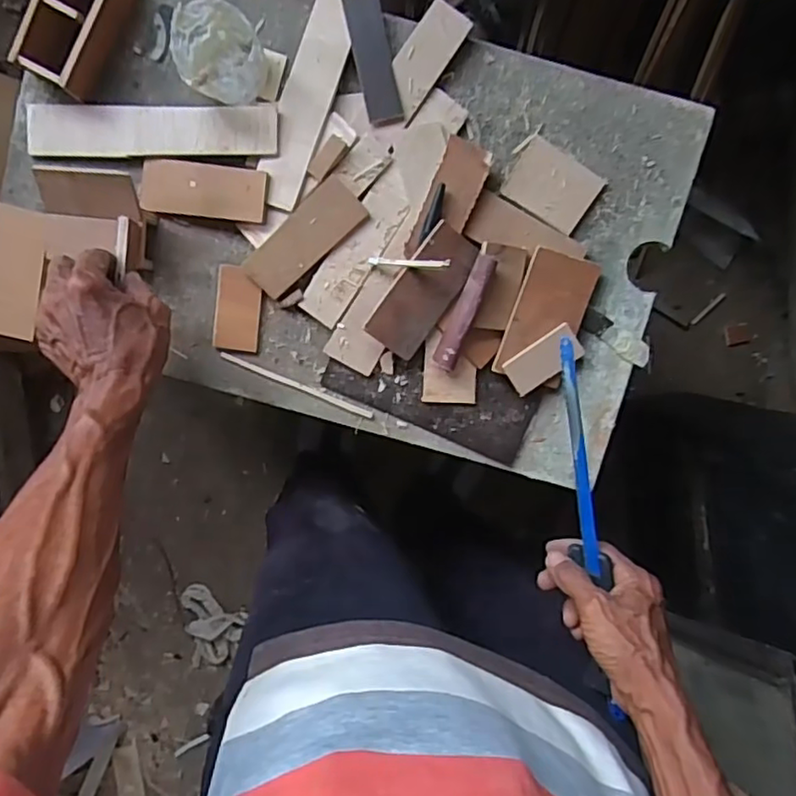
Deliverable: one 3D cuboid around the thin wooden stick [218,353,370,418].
[{"bbox_3d":[-0.091,-0.011,0.565,0.144,0.004,0.006,22,97,-3],"label":"thin wooden stick"}]

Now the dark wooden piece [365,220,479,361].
[{"bbox_3d":[0.023,-0.089,0.525,0.050,0.007,0.110,34,94,-23],"label":"dark wooden piece"}]

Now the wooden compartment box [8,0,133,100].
[{"bbox_3d":[-0.260,-0.307,0.508,0.058,0.036,0.108,28,97,-3],"label":"wooden compartment box"}]

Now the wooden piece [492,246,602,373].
[{"bbox_3d":[0.129,-0.069,0.538,0.062,0.011,0.108,17,103,-11],"label":"wooden piece"}]

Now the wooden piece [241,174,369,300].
[{"bbox_3d":[-0.080,-0.136,0.534,0.113,0.004,0.045,-42,95,5],"label":"wooden piece"}]

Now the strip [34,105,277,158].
[{"bbox_3d":[-0.207,-0.225,0.527,0.213,0.012,0.041,0,97,0],"label":"strip"}]

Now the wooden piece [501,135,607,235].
[{"bbox_3d":[0.133,-0.181,0.532,0.071,0.009,0.055,32,96,-4],"label":"wooden piece"}]

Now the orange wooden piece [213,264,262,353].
[{"bbox_3d":[-0.141,-0.078,0.552,0.039,0.005,0.073,7,97,-1],"label":"orange wooden piece"}]

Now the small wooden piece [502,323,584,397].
[{"bbox_3d":[0.126,-0.034,0.543,0.066,0.009,0.034,-35,96,6],"label":"small wooden piece"}]

